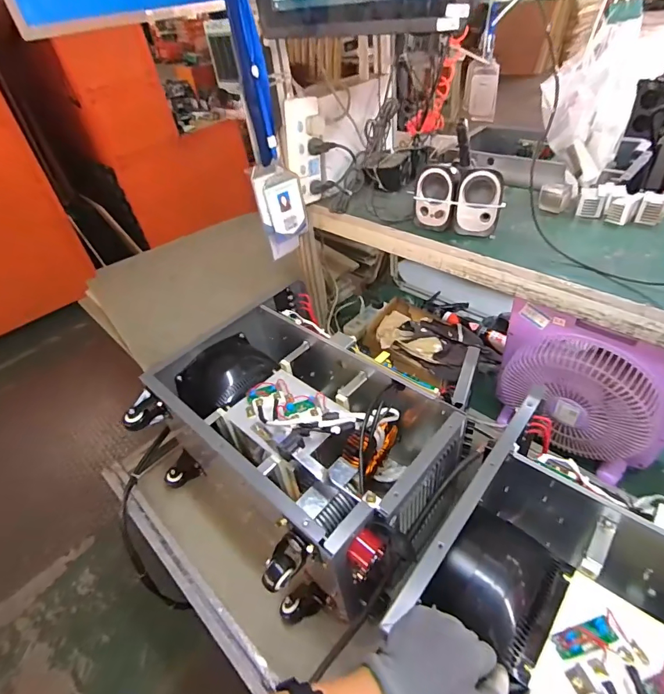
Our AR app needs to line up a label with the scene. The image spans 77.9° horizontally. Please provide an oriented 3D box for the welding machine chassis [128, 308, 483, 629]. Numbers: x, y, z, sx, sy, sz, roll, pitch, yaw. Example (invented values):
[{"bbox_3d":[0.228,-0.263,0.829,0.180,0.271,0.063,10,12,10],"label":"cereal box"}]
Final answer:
[{"bbox_3d":[-0.066,0.175,0.785,0.579,0.263,0.414,27,51,32],"label":"welding machine chassis"}]

